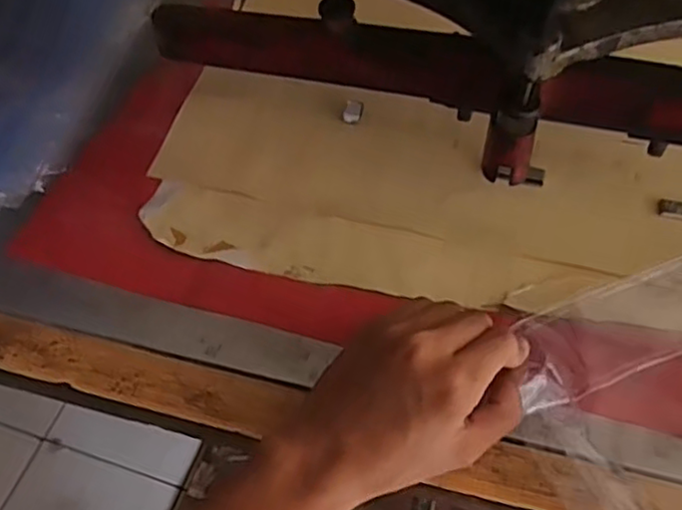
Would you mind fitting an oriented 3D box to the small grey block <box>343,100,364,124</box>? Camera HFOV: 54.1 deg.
[{"bbox_3d":[0.010,-0.109,0.512,0.013,0.006,0.020,13,55,10],"label":"small grey block"}]

